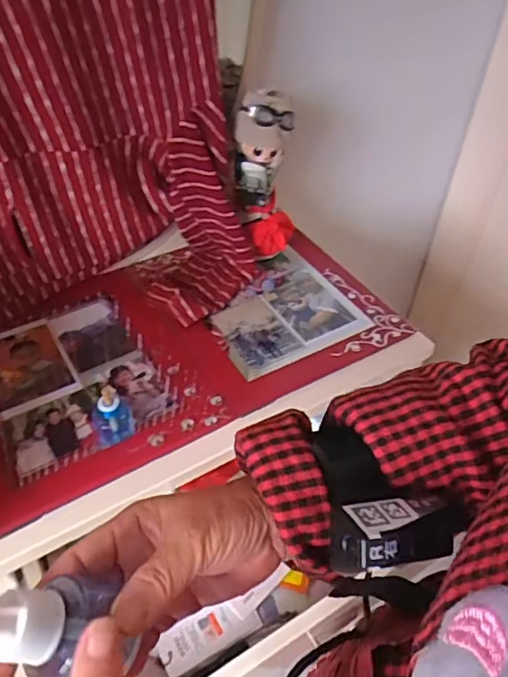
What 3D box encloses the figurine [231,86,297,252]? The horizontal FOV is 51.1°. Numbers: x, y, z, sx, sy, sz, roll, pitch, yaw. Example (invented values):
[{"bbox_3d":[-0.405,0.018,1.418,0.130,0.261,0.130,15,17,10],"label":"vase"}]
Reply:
[{"bbox_3d":[0.018,-0.224,0.746,0.090,0.229,0.058,-5,41,-8],"label":"figurine"}]

